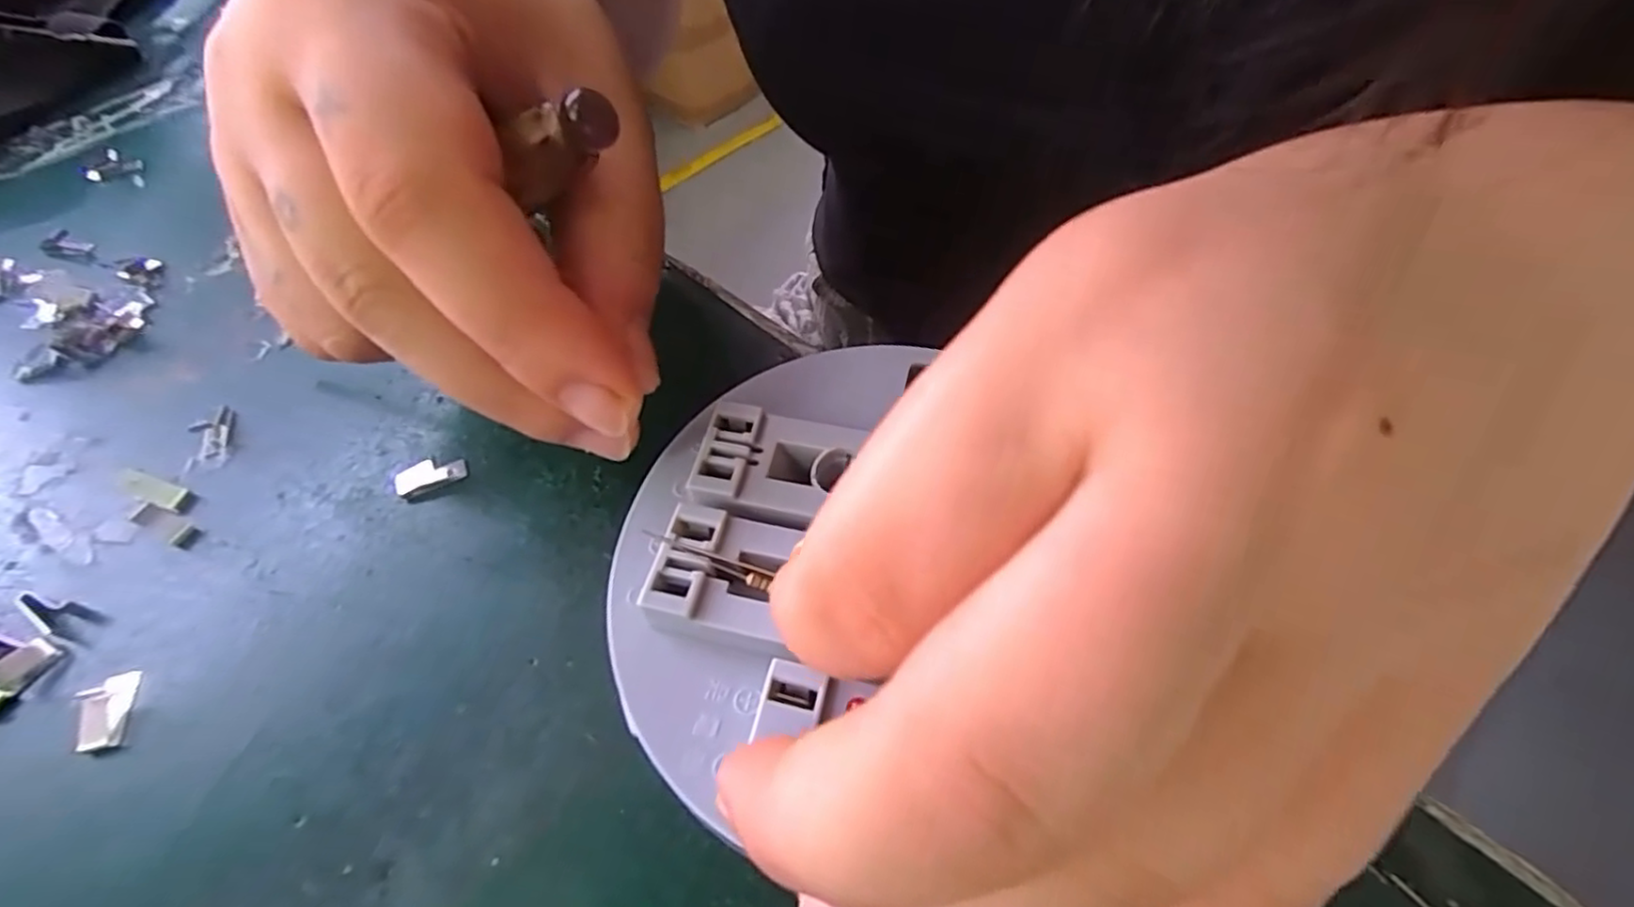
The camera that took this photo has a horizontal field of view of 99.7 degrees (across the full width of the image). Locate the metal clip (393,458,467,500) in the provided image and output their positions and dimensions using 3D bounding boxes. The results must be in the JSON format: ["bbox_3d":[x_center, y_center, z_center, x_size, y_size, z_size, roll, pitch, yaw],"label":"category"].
[{"bbox_3d":[-0.089,0.005,0.158,0.015,0.005,0.005,-27,59,-17],"label":"metal clip"}]

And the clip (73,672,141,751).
[{"bbox_3d":[-0.134,0.048,0.130,0.006,0.006,0.014,-10,56,-7],"label":"clip"}]

